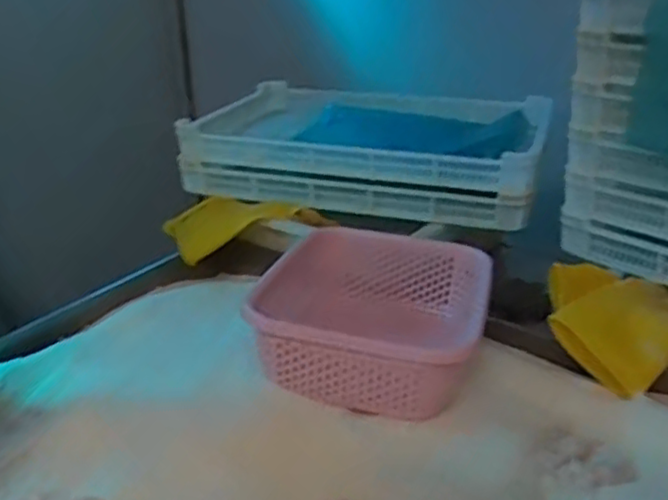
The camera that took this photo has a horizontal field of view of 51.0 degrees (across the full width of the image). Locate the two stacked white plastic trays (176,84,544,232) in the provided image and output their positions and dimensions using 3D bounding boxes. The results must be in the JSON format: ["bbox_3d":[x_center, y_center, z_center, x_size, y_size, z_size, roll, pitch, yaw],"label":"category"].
[{"bbox_3d":[0.060,-0.188,1.258,0.616,0.156,0.379,10,26,19],"label":"two stacked white plastic trays"}]

